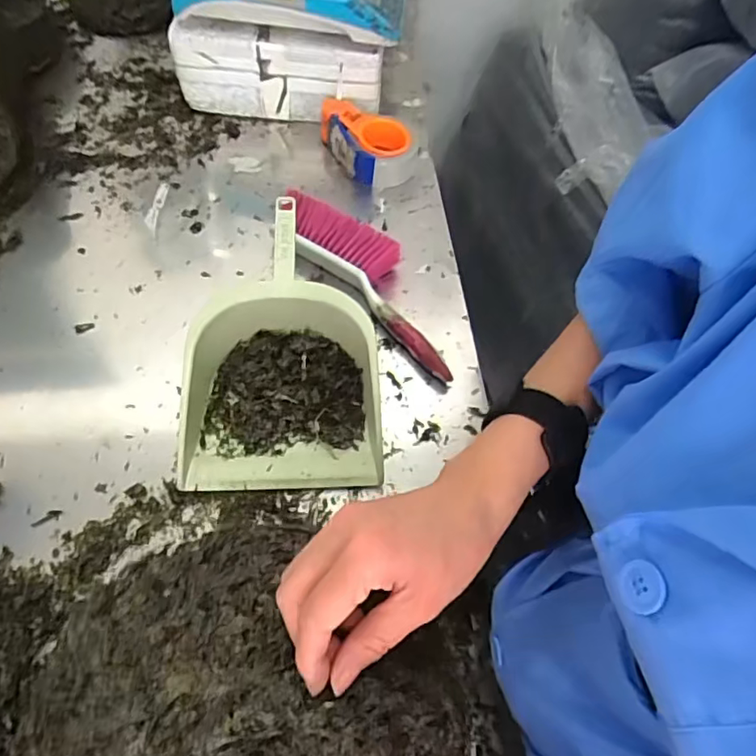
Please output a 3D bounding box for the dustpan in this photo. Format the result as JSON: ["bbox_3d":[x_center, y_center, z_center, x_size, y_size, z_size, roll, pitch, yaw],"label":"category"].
[{"bbox_3d":[-0.114,-0.044,0.667,0.229,0.099,0.333,0,59,-5],"label":"dustpan"}]

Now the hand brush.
[{"bbox_3d":[-0.011,-0.147,0.762,0.086,0.064,0.312,-36,68,-23],"label":"hand brush"}]

